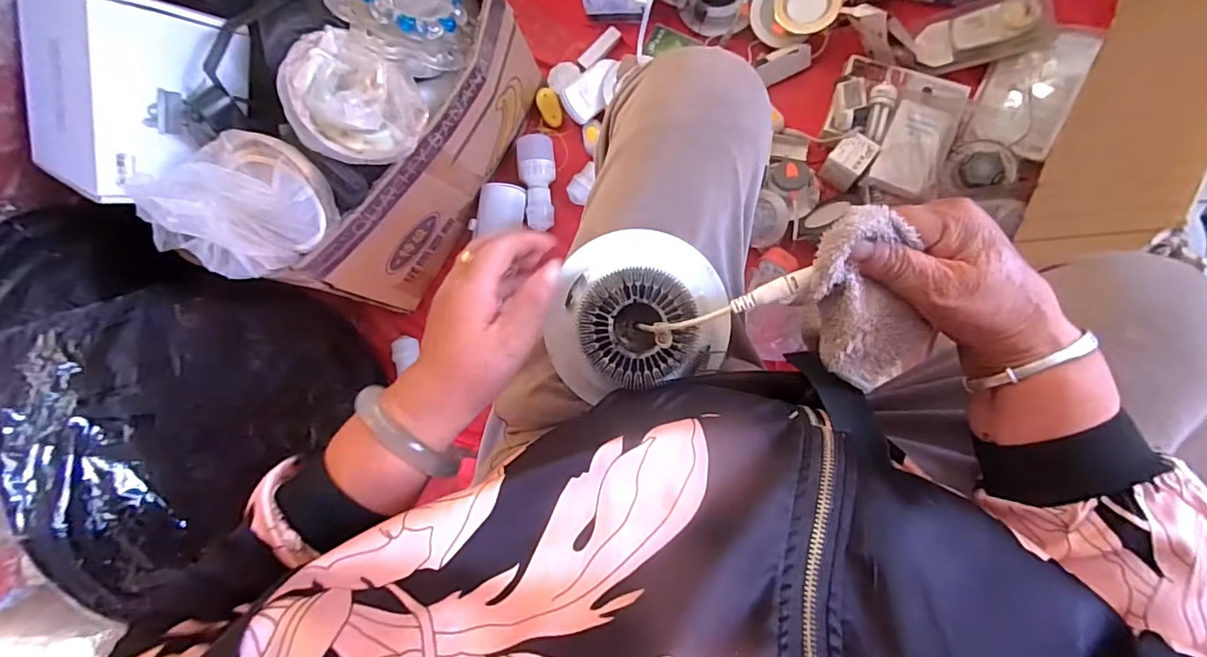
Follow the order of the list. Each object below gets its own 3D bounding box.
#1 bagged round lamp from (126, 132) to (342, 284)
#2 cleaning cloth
[{"bbox_3d":[-0.364,-0.121,0.540,0.109,0.124,0.155,32,91,8],"label":"bagged round lamp"},{"bbox_3d":[0.146,-0.014,0.298,0.055,0.018,0.109,-24,116,5],"label":"cleaning cloth"}]

